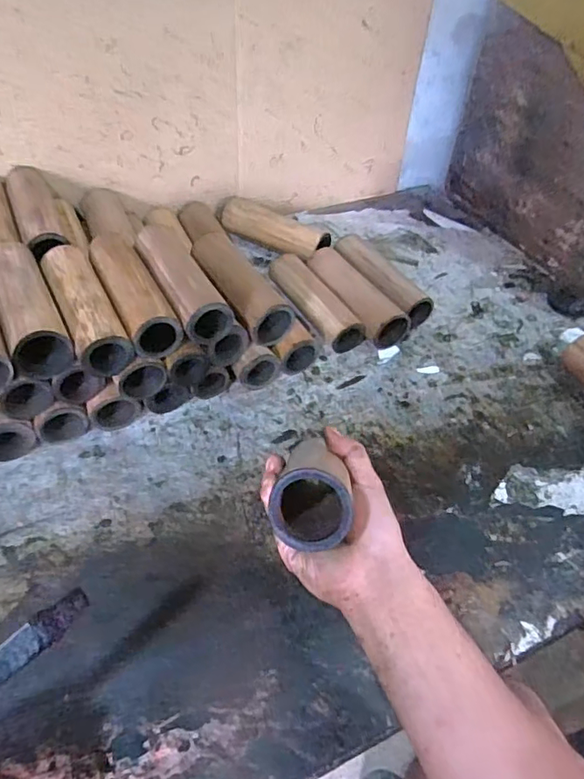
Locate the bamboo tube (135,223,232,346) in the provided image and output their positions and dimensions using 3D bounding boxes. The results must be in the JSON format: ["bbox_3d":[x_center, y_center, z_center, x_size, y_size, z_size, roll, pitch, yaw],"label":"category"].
[{"bbox_3d":[-0.129,-0.123,0.605,0.057,0.053,0.179,-21,49,-23],"label":"bamboo tube"}]

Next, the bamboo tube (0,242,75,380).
[{"bbox_3d":[-0.278,-0.088,0.557,0.056,0.057,0.169,-20,48,-22],"label":"bamboo tube"}]

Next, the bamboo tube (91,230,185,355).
[{"bbox_3d":[-0.178,-0.113,0.592,0.053,0.047,0.178,-19,48,-22],"label":"bamboo tube"}]

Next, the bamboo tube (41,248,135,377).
[{"bbox_3d":[-0.224,-0.088,0.574,0.053,0.054,0.177,-21,49,-23],"label":"bamboo tube"}]

